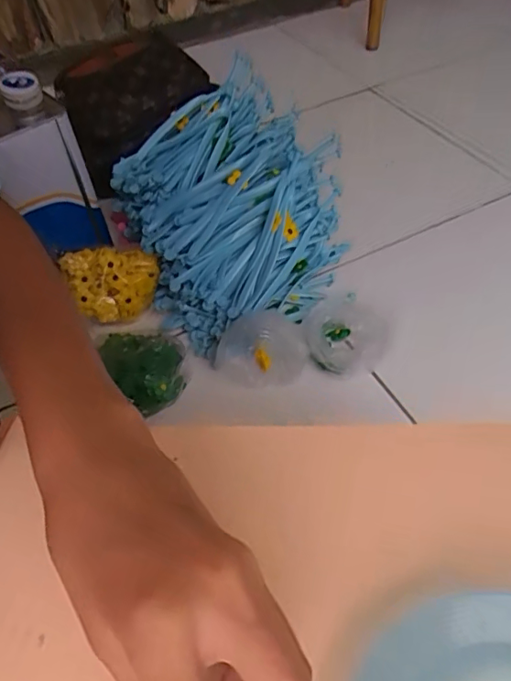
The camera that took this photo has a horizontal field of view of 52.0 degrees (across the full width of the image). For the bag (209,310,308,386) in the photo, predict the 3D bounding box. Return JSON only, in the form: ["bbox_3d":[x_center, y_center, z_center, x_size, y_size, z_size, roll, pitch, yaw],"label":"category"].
[{"bbox_3d":[0.005,0.011,0.599,0.104,0.086,0.056,2,51,5],"label":"bag"}]

